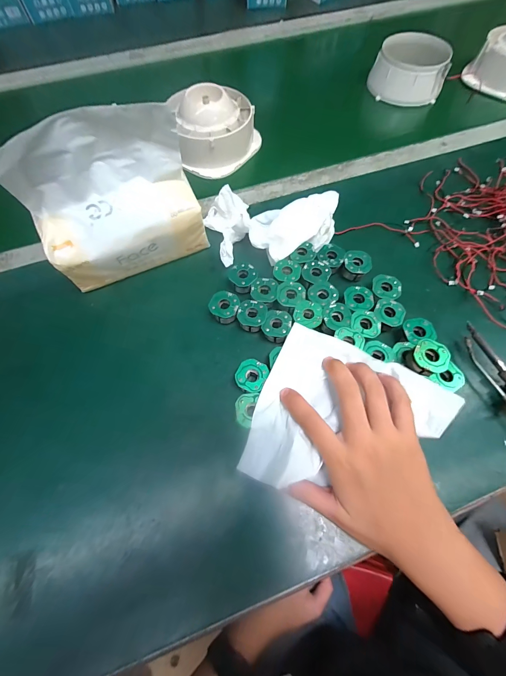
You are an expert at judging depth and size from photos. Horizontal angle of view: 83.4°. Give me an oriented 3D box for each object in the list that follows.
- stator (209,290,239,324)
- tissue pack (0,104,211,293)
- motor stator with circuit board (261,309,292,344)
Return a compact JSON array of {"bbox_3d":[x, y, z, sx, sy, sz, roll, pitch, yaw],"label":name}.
[{"bbox_3d":[-0.031,-0.033,0.313,0.031,0.020,0.032,0,66,0],"label":"stator"},{"bbox_3d":[-0.132,-0.123,0.286,0.166,0.153,0.044,-24,68,-10],"label":"tissue pack"},{"bbox_3d":[0.026,-0.012,0.300,0.028,0.019,0.031,22,68,10],"label":"motor stator with circuit board"}]

